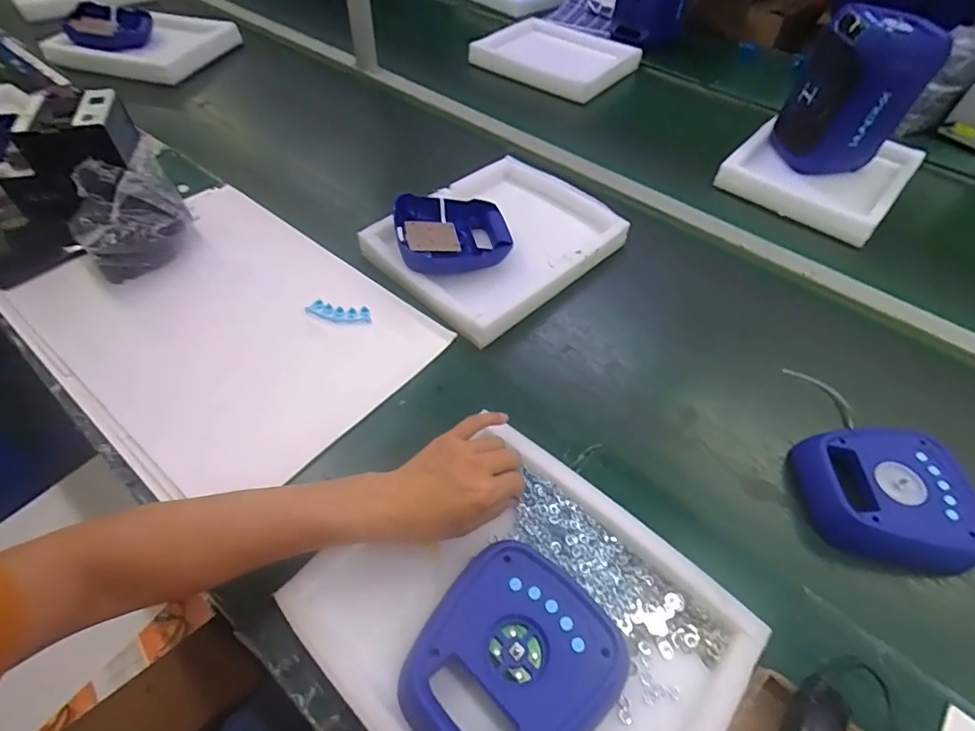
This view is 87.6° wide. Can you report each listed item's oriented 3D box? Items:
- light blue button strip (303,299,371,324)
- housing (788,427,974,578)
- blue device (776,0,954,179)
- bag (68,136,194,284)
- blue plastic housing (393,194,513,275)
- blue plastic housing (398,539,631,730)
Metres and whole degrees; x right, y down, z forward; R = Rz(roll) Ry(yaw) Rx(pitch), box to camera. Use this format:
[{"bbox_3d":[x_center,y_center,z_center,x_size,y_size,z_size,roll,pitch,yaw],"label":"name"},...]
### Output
[{"bbox_3d":[-0.217,-0.077,0.744,0.097,0.020,0.019,9,51,5],"label":"light blue button strip"},{"bbox_3d":[0.456,0.151,0.584,0.171,0.047,0.155,1,51,-1],"label":"housing"},{"bbox_3d":[0.670,-0.496,0.938,0.192,0.228,0.159,31,56,21],"label":"blue device"},{"bbox_3d":[-0.532,-0.219,0.764,0.142,0.130,0.143,-19,54,-16],"label":"bag"},{"bbox_3d":[-0.057,-0.211,0.814,0.183,0.044,0.134,0,51,-3],"label":"blue plastic housing"},{"bbox_3d":[0.018,0.256,0.434,0.173,0.031,0.154,-36,61,-27],"label":"blue plastic housing"}]

